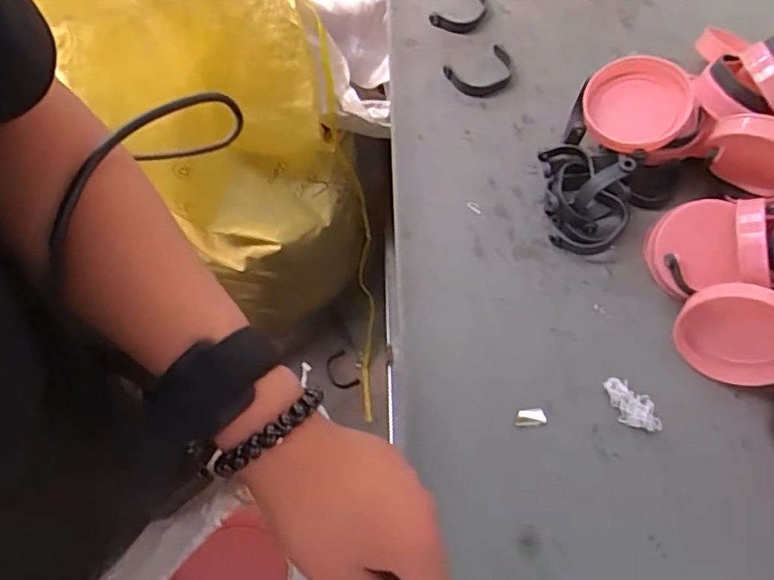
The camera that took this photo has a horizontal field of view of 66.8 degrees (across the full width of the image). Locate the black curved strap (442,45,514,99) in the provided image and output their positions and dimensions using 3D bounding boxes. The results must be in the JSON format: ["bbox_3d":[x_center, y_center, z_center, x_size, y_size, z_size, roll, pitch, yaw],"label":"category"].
[{"bbox_3d":[0.112,-0.248,0.673,0.083,0.011,0.059,-27,71,-14],"label":"black curved strap"}]

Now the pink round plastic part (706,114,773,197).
[{"bbox_3d":[0.347,-0.126,0.545,0.092,0.086,0.023,23,67,6],"label":"pink round plastic part"}]

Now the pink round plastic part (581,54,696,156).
[{"bbox_3d":[0.247,-0.182,0.589,0.103,0.024,0.103,-6,67,15],"label":"pink round plastic part"}]

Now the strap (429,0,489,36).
[{"bbox_3d":[0.093,-0.343,0.718,0.056,0.014,0.084,29,68,9],"label":"strap"}]

